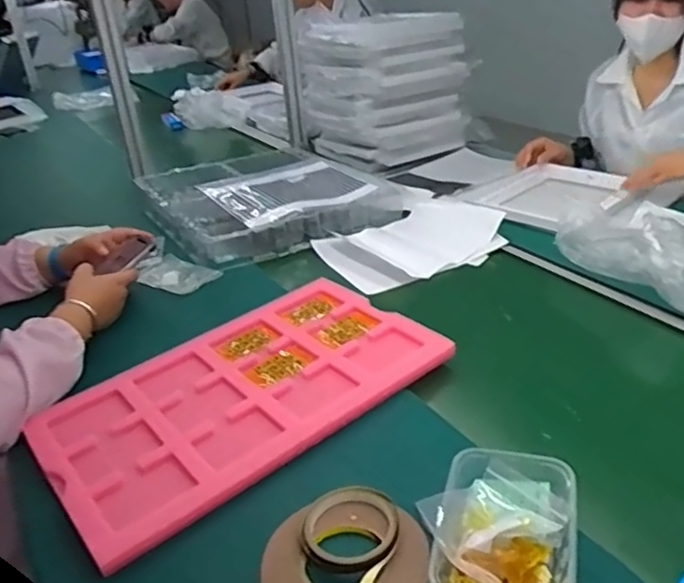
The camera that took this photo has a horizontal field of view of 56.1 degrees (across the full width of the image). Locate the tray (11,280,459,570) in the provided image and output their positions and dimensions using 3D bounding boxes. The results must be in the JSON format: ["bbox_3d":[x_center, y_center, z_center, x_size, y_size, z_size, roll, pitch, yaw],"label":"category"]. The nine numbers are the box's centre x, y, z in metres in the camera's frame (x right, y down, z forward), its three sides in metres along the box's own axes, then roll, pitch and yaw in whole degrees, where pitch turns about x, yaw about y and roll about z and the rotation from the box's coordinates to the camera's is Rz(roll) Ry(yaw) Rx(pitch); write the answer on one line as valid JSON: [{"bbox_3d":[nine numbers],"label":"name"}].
[{"bbox_3d":[-0.133,0.128,0.850,0.498,0.037,0.320,-23,33,-28],"label":"tray"}]

